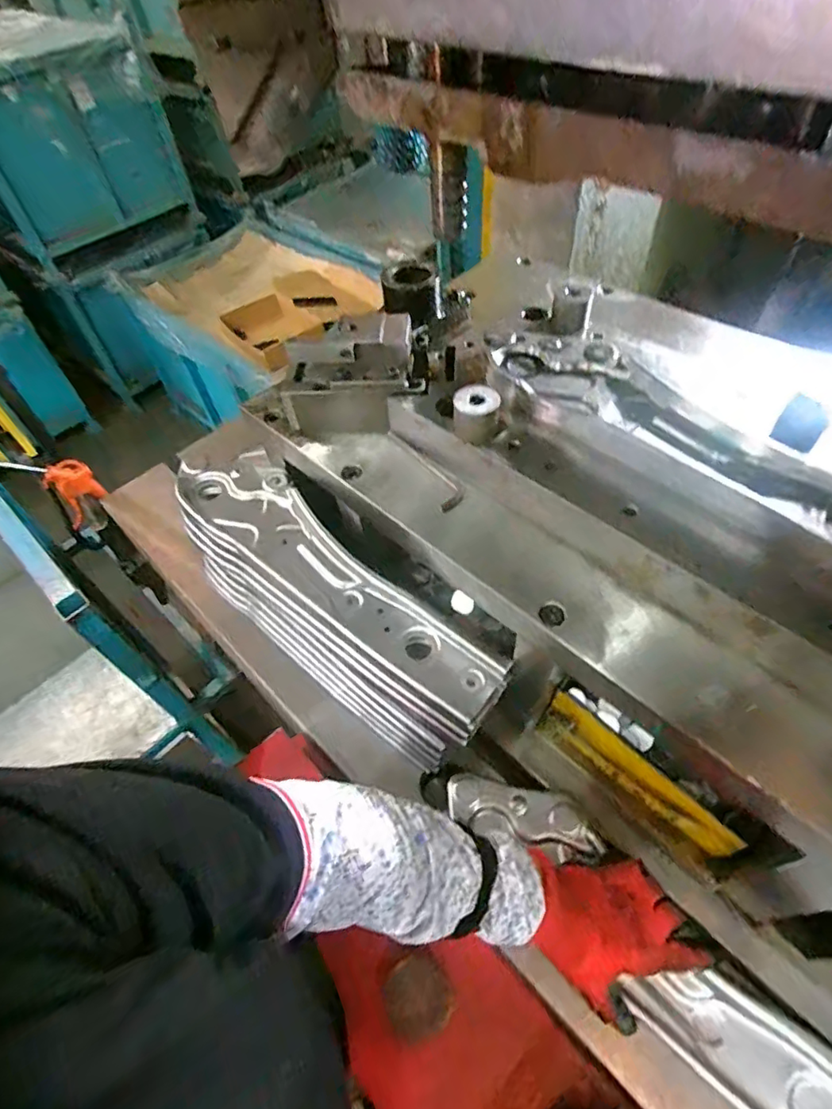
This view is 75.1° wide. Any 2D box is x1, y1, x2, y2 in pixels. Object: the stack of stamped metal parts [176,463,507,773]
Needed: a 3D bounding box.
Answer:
[{"bbox_3d":[-0.103,0.061,0.611,0.425,0.160,0.111,37,63,28],"label":"stack of stamped metal parts"}]

